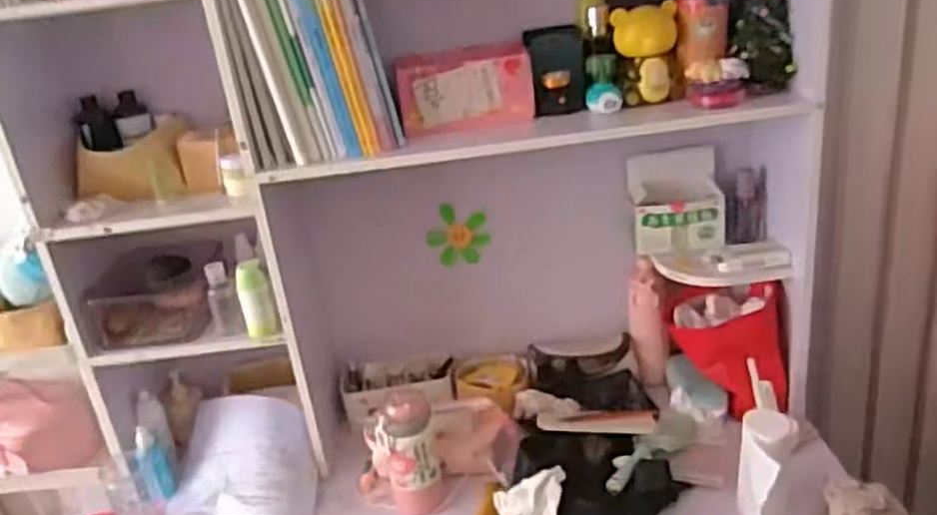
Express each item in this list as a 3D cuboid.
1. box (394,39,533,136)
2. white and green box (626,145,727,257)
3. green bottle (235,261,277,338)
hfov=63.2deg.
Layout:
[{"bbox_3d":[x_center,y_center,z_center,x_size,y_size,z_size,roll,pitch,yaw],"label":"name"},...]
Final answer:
[{"bbox_3d":[-0.006,-0.265,1.200,0.206,0.112,0.091,-9,24,-3],"label":"box"},{"bbox_3d":[0.358,-0.096,1.304,0.149,0.166,0.073,-6,24,4],"label":"white and green box"},{"bbox_3d":[-0.334,0.066,1.200,0.048,0.120,0.041,-16,25,-19],"label":"green bottle"}]

